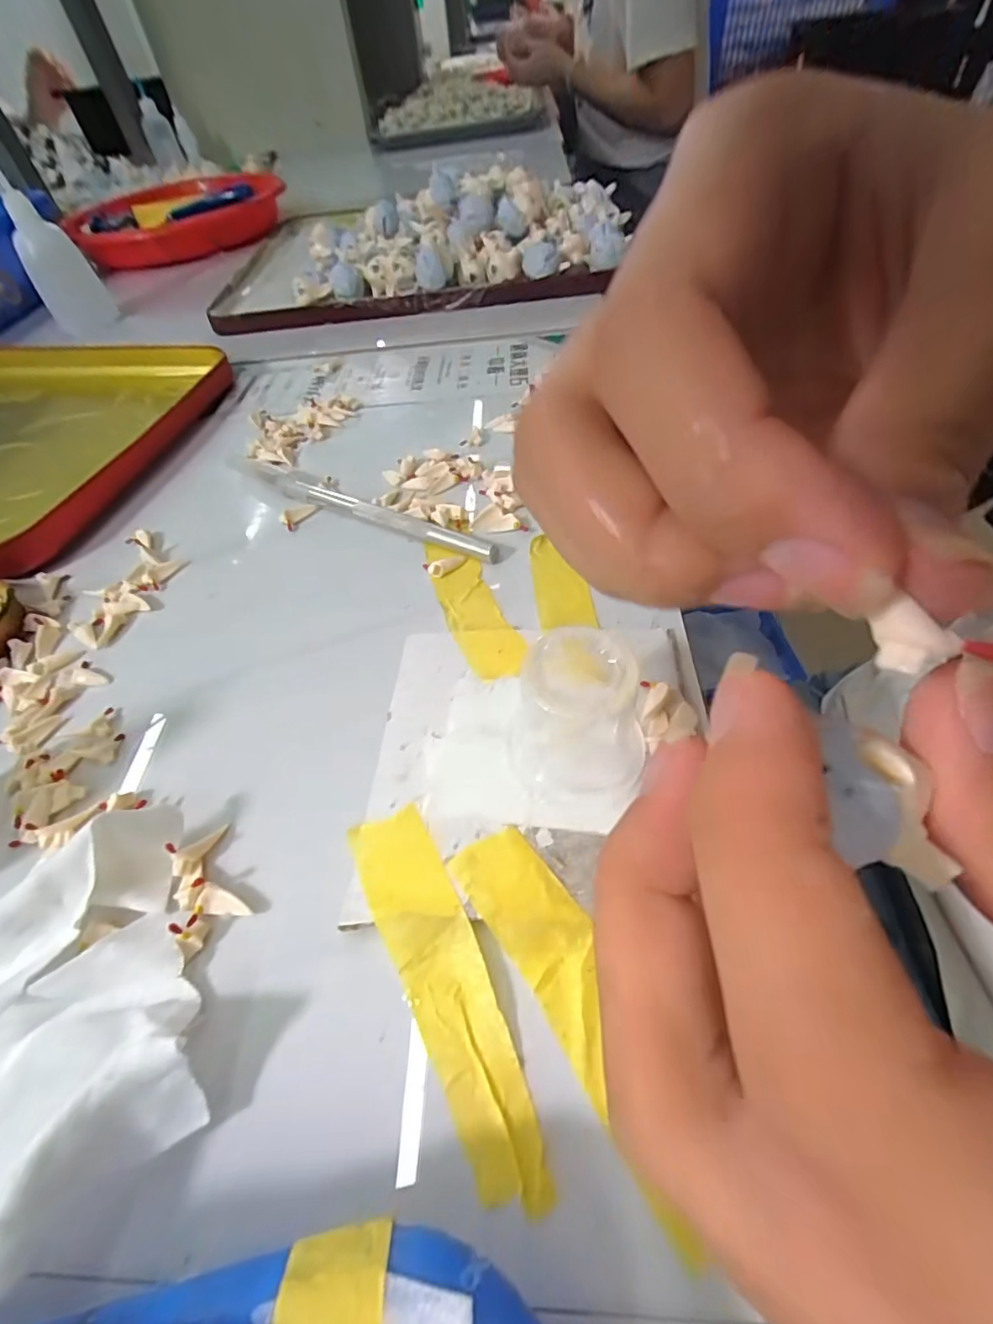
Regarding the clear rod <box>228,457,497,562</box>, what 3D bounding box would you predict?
[{"bbox_3d":[-0.068,-0.071,0.237,0.157,0.008,0.012,22,58,23],"label":"clear rod"}]

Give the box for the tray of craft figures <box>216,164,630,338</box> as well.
[{"bbox_3d":[-0.061,-0.320,0.406,0.297,0.057,0.168,-4,52,5],"label":"tray of craft figures"}]

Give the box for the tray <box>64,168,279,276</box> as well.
[{"bbox_3d":[-0.332,-0.461,0.556,0.192,0.029,0.221,-31,55,-18],"label":"tray"}]

